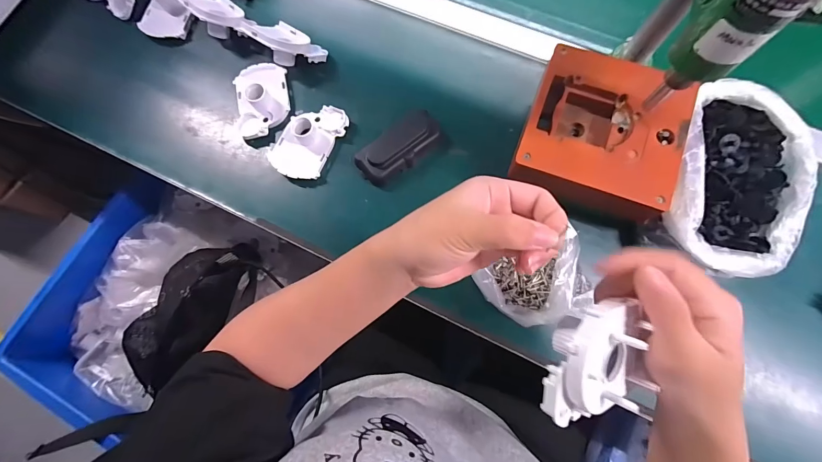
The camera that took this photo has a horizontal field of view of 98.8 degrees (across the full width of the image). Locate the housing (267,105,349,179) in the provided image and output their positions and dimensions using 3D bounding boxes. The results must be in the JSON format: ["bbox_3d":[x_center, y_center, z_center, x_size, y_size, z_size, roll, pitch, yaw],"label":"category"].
[{"bbox_3d":[-0.127,-0.114,0.433,0.065,0.026,0.101,26,79,8],"label":"housing"}]

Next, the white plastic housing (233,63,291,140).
[{"bbox_3d":[-0.193,-0.172,0.448,0.067,0.032,0.099,-9,76,0],"label":"white plastic housing"}]

